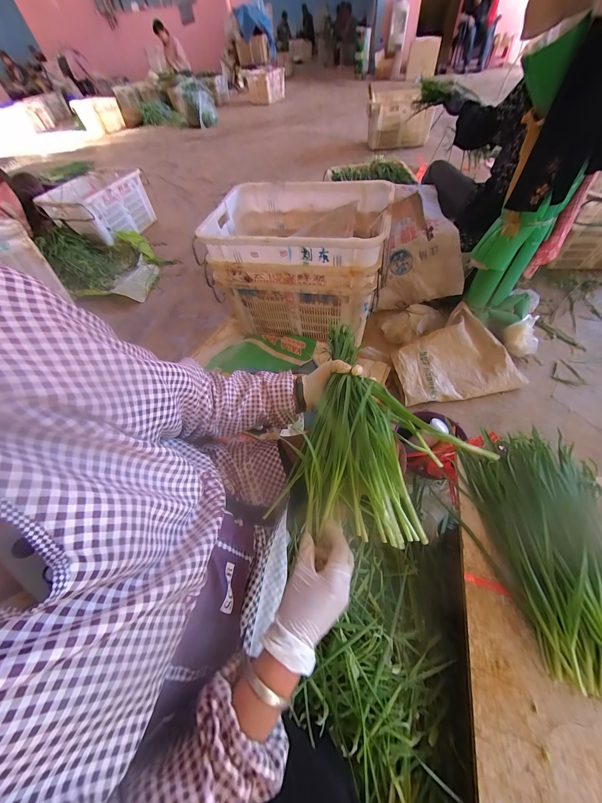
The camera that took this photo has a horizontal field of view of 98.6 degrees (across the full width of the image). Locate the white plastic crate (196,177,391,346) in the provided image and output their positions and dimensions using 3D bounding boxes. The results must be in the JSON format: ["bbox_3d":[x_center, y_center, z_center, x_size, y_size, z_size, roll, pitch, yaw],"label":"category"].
[{"bbox_3d":[0.008,-0.586,1.132,0.651,0.444,0.478,9,58,11],"label":"white plastic crate"}]

